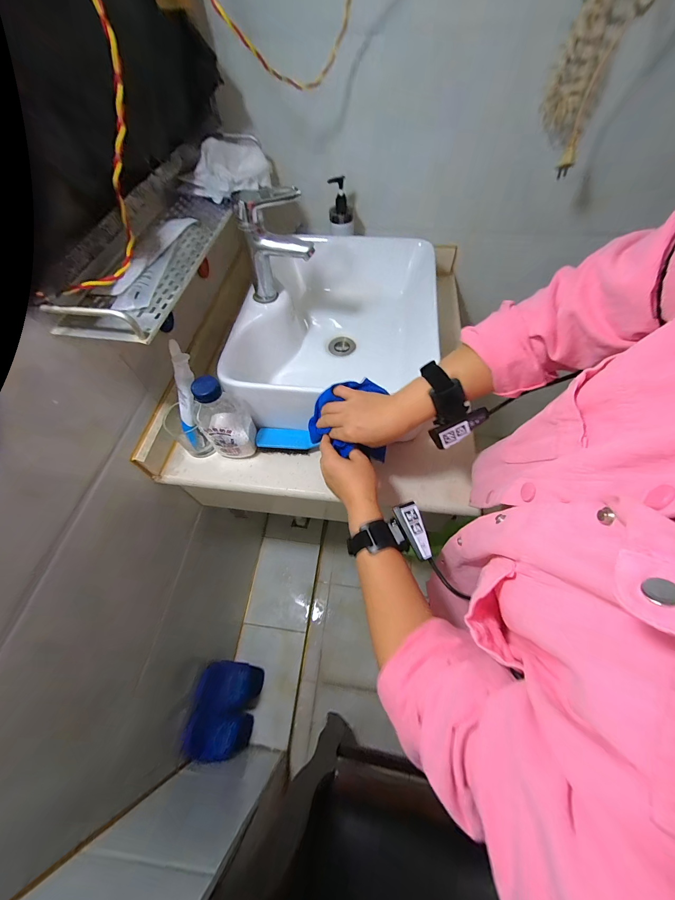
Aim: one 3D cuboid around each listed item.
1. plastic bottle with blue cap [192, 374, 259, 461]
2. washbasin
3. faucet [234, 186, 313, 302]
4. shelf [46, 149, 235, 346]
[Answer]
[{"bbox_3d":[-0.192,-0.049,0.514,0.075,0.177,0.078,-32,62,-16],"label":"plastic bottle with blue cap"},{"bbox_3d":[0.007,-0.265,0.657,0.365,0.146,0.497,7,59,8],"label":"washbasin"},{"bbox_3d":[-0.106,-0.348,0.535,0.121,0.159,0.085,-10,58,-3],"label":"faucet"},{"bbox_3d":[-0.262,-0.332,0.453,0.119,0.070,0.441,5,58,6],"label":"shelf"}]

